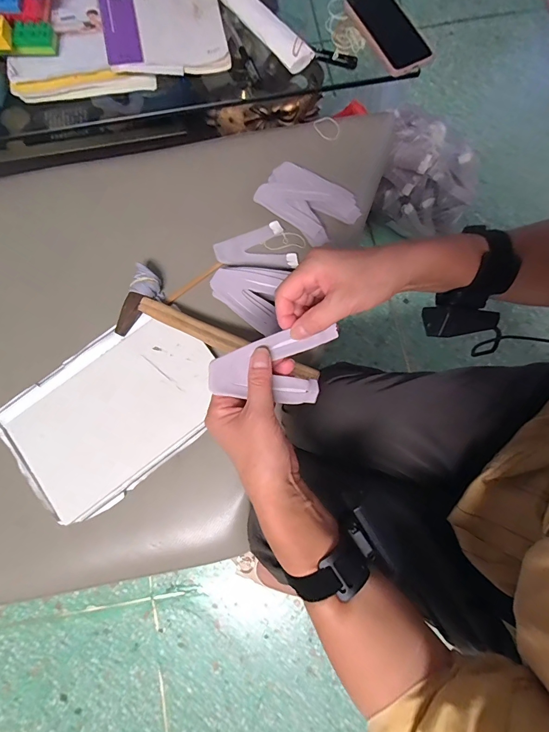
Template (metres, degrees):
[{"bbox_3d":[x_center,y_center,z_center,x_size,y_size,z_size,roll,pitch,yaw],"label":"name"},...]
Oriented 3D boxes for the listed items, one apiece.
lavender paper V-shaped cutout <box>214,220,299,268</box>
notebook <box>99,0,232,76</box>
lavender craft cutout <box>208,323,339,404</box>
[{"bbox_3d":[-0.030,-0.173,0.550,0.109,0.009,0.078,-22,80,-3],"label":"lavender paper V-shaped cutout"},{"bbox_3d":[-0.180,-0.578,0.560,0.175,0.011,0.273,-10,82,-11],"label":"notebook"},{"bbox_3d":[-0.002,-0.002,0.324,0.110,0.012,0.071,4,100,-19],"label":"lavender craft cutout"}]

